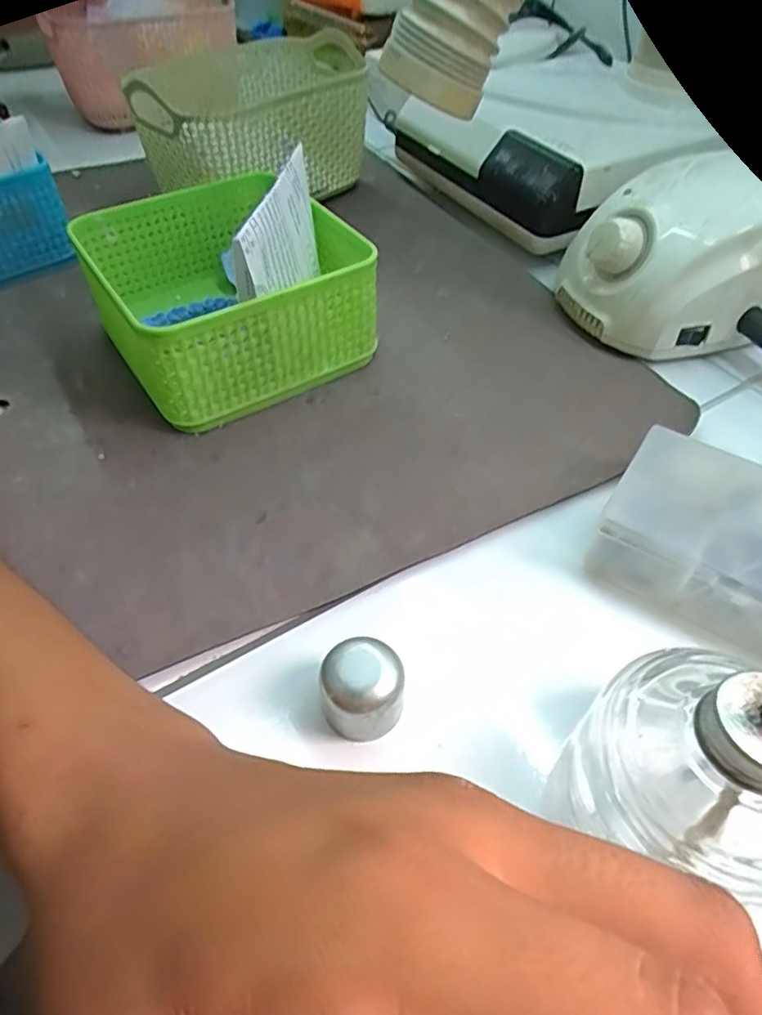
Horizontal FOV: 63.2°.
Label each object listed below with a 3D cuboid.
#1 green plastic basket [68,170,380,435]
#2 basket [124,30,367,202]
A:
[{"bbox_3d":[-0.087,-0.119,0.347,0.126,0.064,0.134,-25,55,-20],"label":"green plastic basket"},{"bbox_3d":[-0.083,-0.280,0.469,0.096,0.083,0.182,36,58,26],"label":"basket"}]

